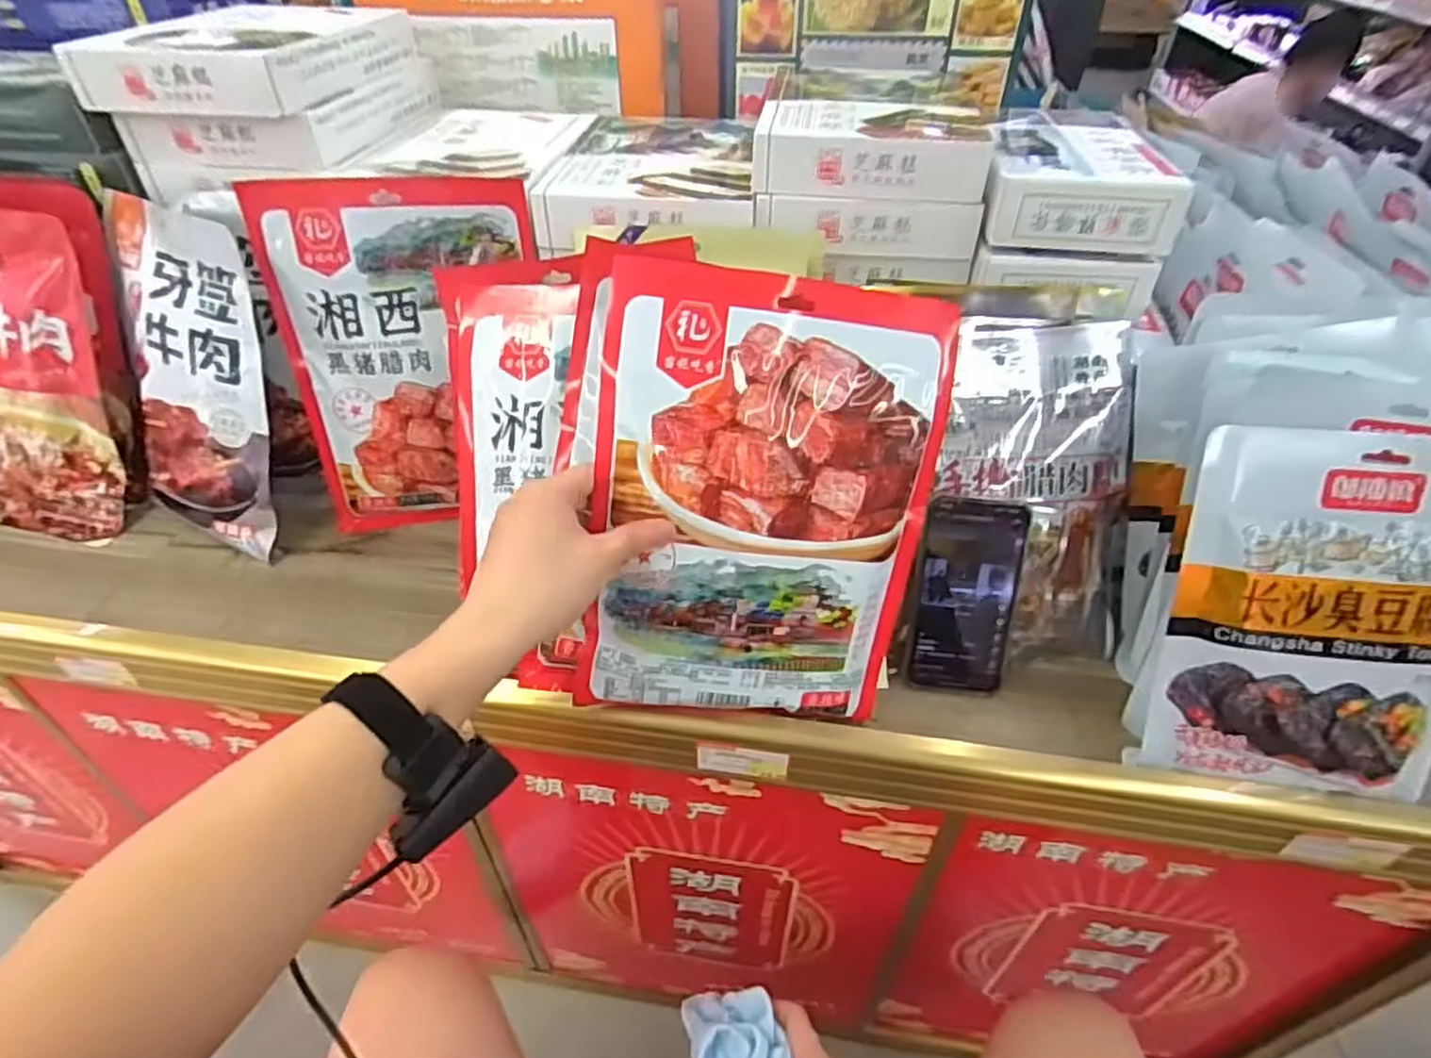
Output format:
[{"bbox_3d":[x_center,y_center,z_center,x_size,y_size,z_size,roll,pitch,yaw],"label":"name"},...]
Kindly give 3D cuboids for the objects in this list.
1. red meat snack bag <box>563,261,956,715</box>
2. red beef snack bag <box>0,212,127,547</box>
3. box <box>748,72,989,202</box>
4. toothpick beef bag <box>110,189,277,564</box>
[{"bbox_3d":[0.030,-0.009,0.483,0.215,0.291,0.023,6,16,-7],"label":"red meat snack bag"},{"bbox_3d":[-0.658,-0.140,0.685,0.173,0.290,0.027,8,18,3],"label":"red beef snack bag"},{"bbox_3d":[0.129,-0.343,0.630,0.175,0.048,0.192,5,43,5],"label":"box"},{"bbox_3d":[-0.462,-0.128,0.655,0.163,0.292,0.022,12,20,20],"label":"toothpick beef bag"}]

